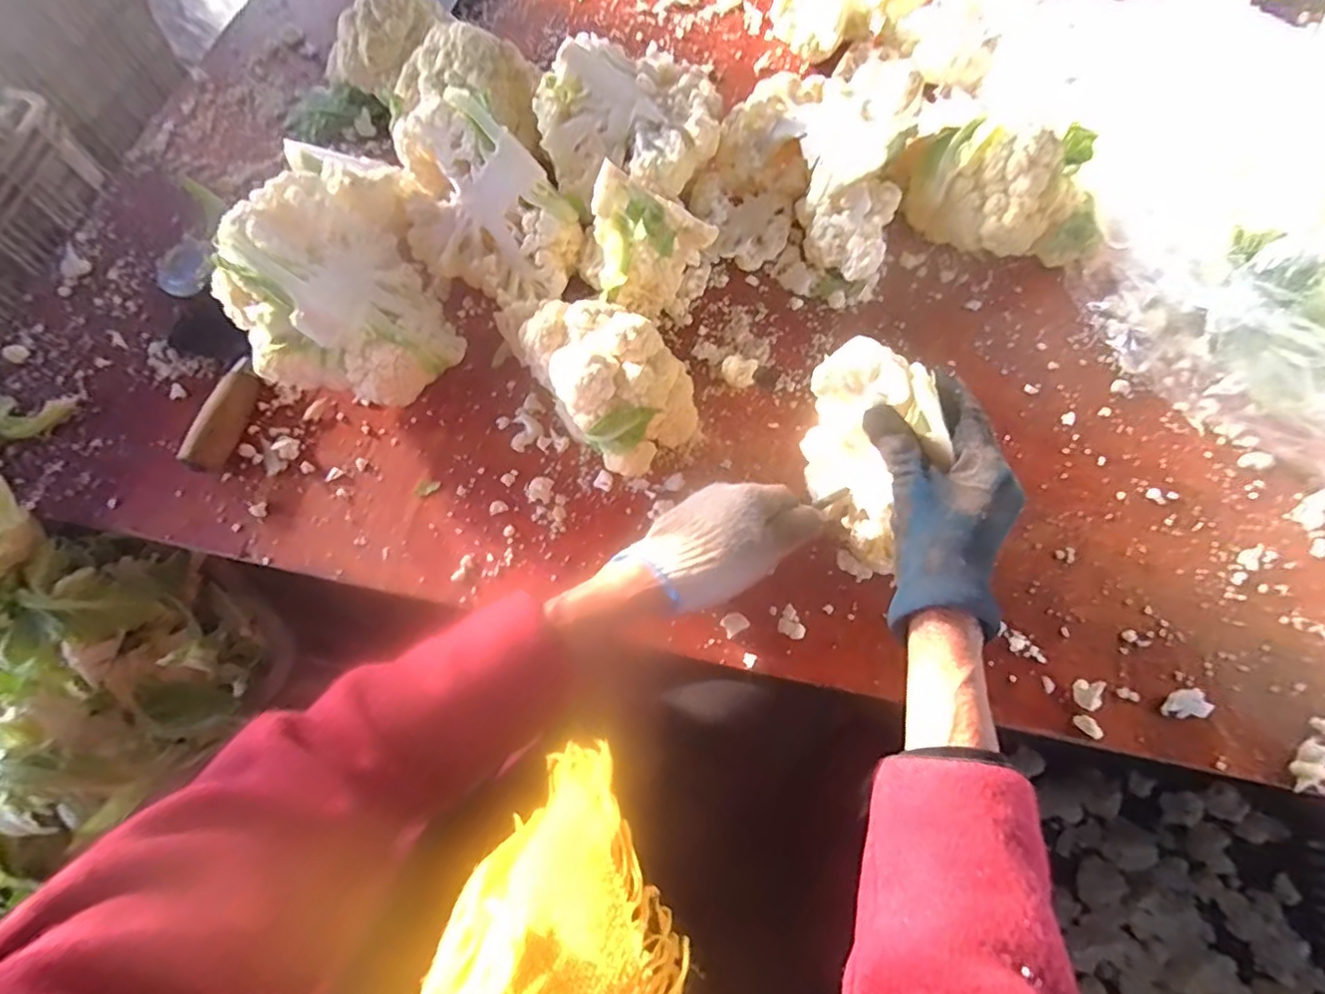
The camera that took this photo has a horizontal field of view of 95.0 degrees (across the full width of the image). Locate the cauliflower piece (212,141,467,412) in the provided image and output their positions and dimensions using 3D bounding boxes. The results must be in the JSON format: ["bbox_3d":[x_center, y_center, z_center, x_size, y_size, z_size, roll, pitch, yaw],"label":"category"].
[{"bbox_3d":[-0.251,-0.168,0.476,0.136,0.126,0.188,-16,70,-7],"label":"cauliflower piece"}]

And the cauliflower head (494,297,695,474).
[{"bbox_3d":[-0.047,-0.105,0.473,0.098,0.078,0.165,-35,73,-13],"label":"cauliflower head"}]

